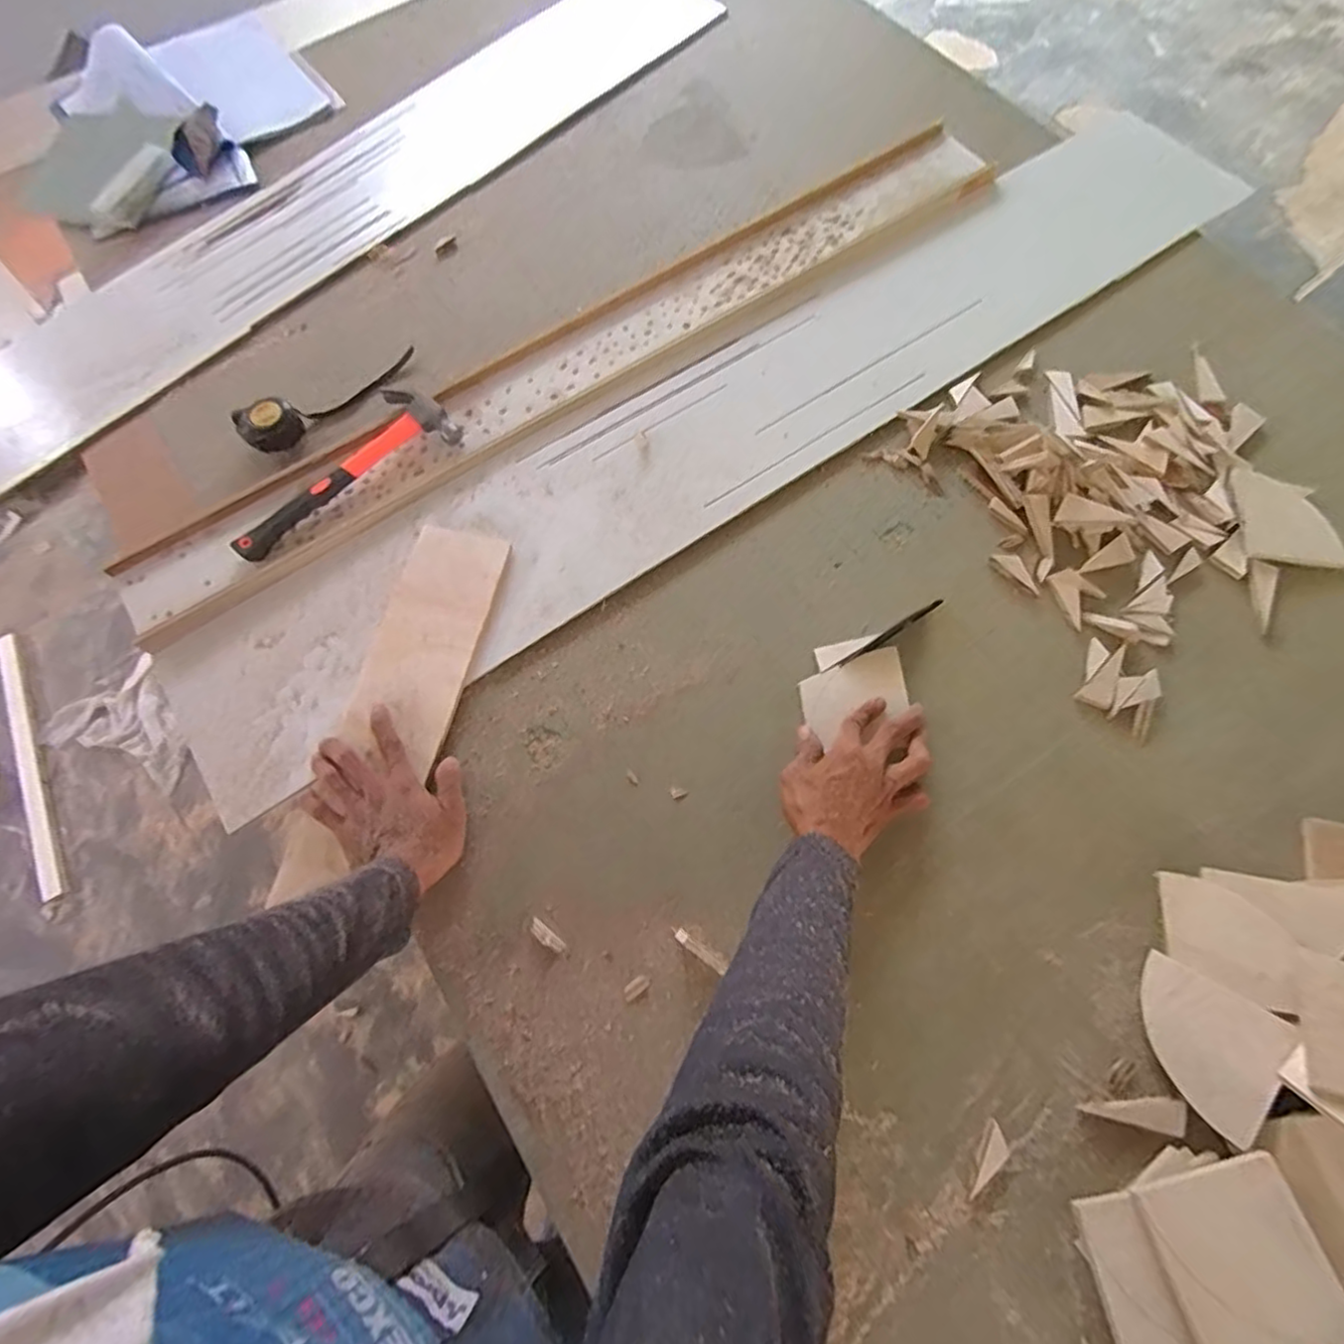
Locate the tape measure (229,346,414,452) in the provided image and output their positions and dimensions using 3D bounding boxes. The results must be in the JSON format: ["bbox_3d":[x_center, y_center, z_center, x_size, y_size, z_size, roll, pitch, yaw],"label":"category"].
[{"bbox_3d":[-0.405,-0.330,0.773,0.223,0.042,0.051,-34,74,-8],"label":"tape measure"}]

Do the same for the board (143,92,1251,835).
[{"bbox_3d":[0.084,-0.306,0.750,1.365,0.016,0.232,-33,74,-8],"label":"board"}]

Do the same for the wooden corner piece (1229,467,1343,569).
[{"bbox_3d":[0.633,-0.160,0.675,0.085,0.013,0.110,-2,72,2],"label":"wooden corner piece"}]

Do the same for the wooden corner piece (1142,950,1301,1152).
[{"bbox_3d":[0.412,0.290,0.509,0.095,0.007,0.093,28,85,43],"label":"wooden corner piece"}]

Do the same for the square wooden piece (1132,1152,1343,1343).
[{"bbox_3d":[0.383,0.397,0.437,0.100,0.010,0.099,-17,63,2],"label":"square wooden piece"}]

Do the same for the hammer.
[{"bbox_3d":[-0.377,-0.232,0.731,0.266,0.034,0.106,-38,74,-9],"label":"hammer"}]

